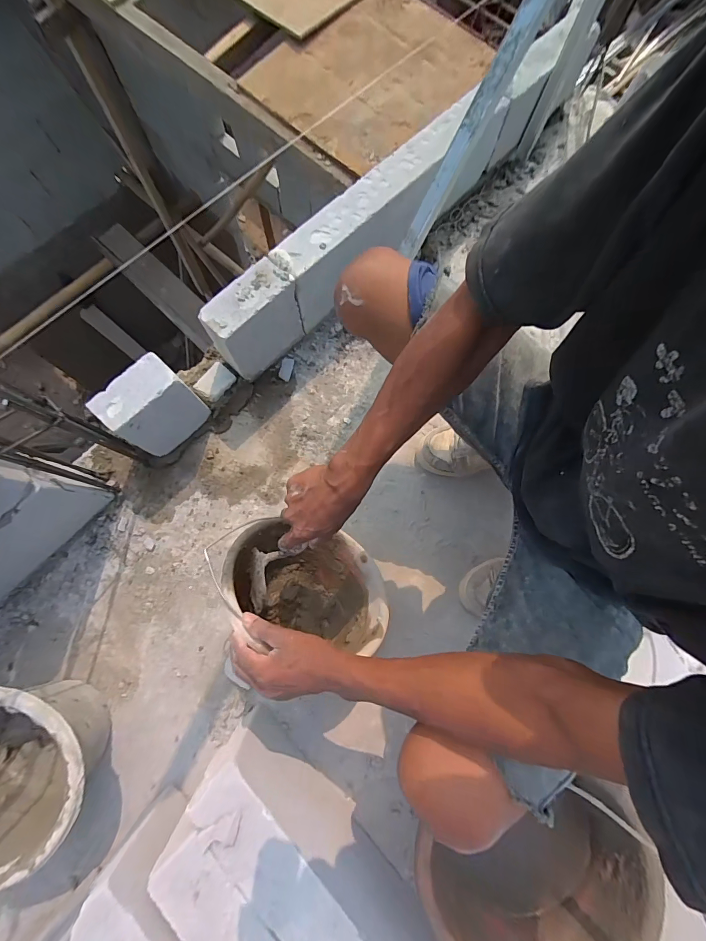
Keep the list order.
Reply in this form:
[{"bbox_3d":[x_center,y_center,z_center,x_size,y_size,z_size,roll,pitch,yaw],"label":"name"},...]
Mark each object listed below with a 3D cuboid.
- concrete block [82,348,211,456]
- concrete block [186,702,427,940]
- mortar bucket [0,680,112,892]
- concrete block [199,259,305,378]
[{"bbox_3d":[-0.362,-0.112,0.697,0.084,0.181,0.140,41,80,7],"label":"concrete block"},{"bbox_3d":[-0.053,0.550,0.538,0.076,0.219,0.382,-42,82,-9],"label":"concrete block"},{"bbox_3d":[-0.494,0.436,0.570,0.246,0.184,0.229,0,78,-1],"label":"mortar bucket"},{"bbox_3d":[-0.188,-0.278,0.731,0.075,0.193,0.168,43,81,7],"label":"concrete block"}]

